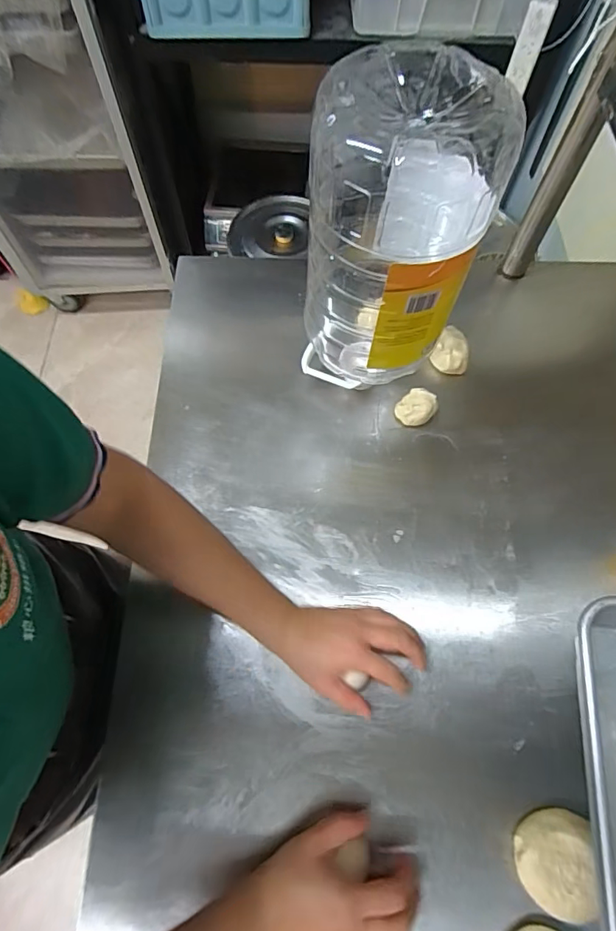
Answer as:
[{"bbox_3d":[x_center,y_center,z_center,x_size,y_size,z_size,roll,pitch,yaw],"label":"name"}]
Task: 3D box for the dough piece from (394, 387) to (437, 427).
[{"bbox_3d":[0.139,-0.074,0.622,0.043,0.034,0.042,0,65,0],"label":"dough piece"}]

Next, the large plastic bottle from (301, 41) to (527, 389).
[{"bbox_3d":[0.076,-0.195,0.479,0.154,0.313,0.161,16,67,6],"label":"large plastic bottle"}]

